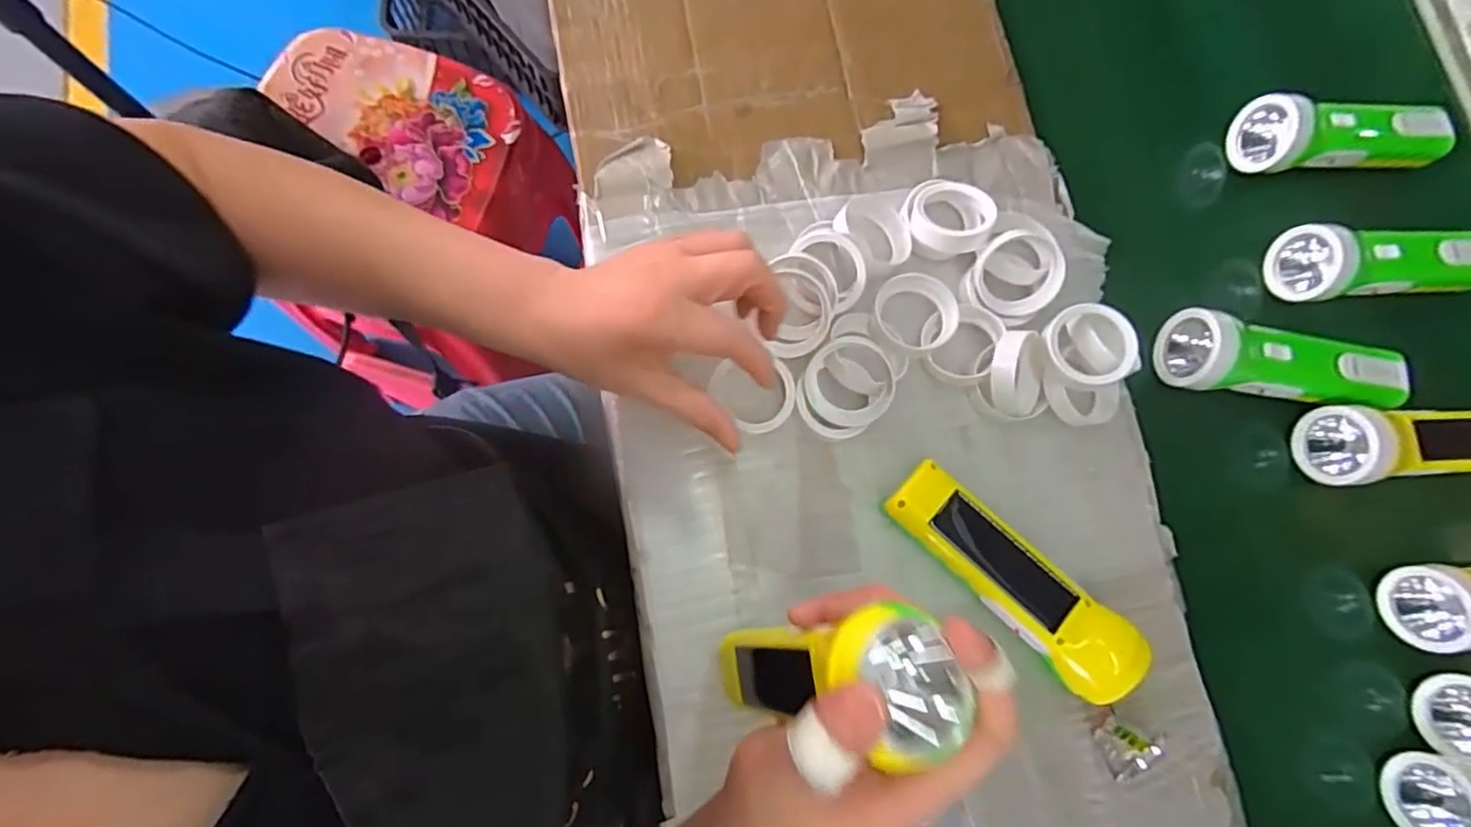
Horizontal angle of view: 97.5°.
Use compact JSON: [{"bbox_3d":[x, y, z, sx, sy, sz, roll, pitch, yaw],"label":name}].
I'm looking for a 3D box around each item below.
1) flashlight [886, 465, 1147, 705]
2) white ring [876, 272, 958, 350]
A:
[{"bbox_3d":[0.160,0.098,0.383,0.162,0.045,0.048,42,79,5],"label":"flashlight"},{"bbox_3d":[0.118,-0.066,0.425,0.048,0.024,0.051,1,79,-6],"label":"white ring"}]

